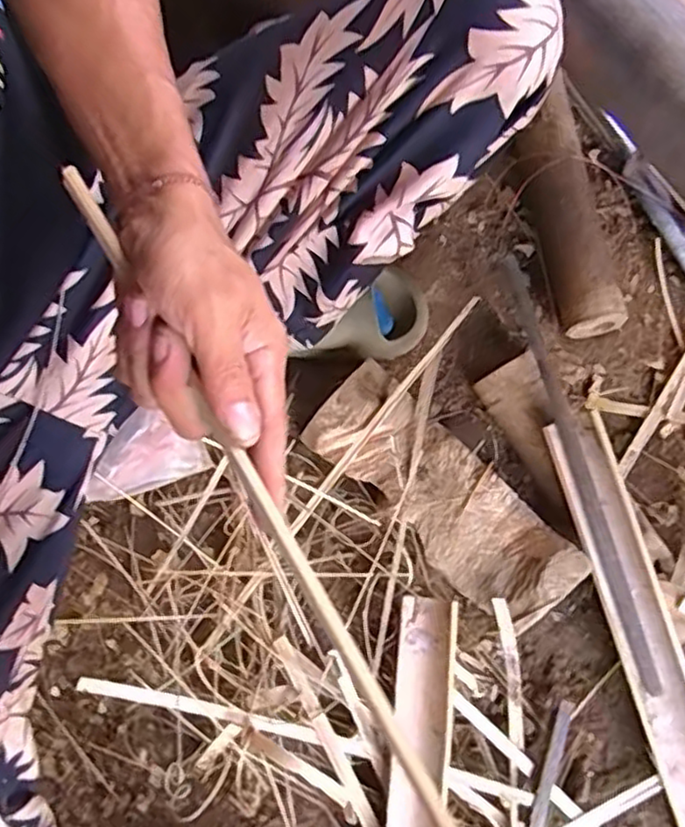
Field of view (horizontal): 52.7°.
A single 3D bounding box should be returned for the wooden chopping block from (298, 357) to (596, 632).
[{"bbox_3d":[0.099,0.079,0.688,0.287,0.068,0.113,43,82,7],"label":"wooden chopping block"}]

